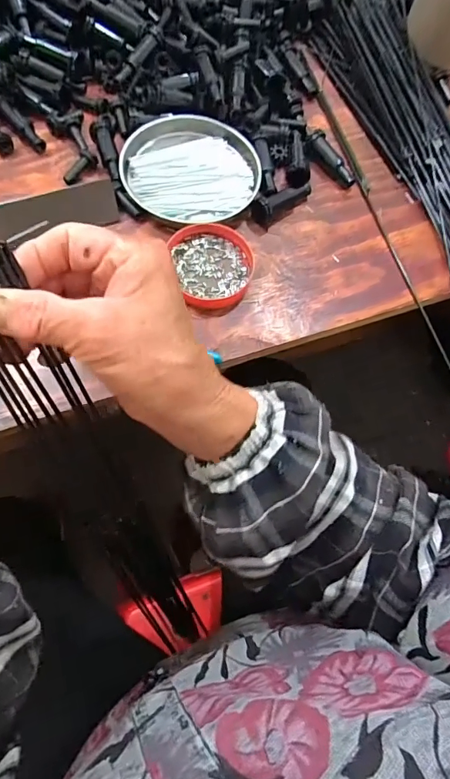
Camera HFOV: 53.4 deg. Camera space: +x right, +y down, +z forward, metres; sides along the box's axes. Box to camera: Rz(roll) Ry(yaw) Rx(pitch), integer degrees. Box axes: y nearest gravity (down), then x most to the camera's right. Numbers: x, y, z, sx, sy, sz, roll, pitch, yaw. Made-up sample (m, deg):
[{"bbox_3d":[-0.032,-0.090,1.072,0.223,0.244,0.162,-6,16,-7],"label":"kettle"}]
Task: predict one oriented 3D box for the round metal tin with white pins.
[{"bbox_3d":[-0.033,-0.215,0.439,0.131,0.024,0.121,1,67,-3],"label":"round metal tin with white pins"}]

